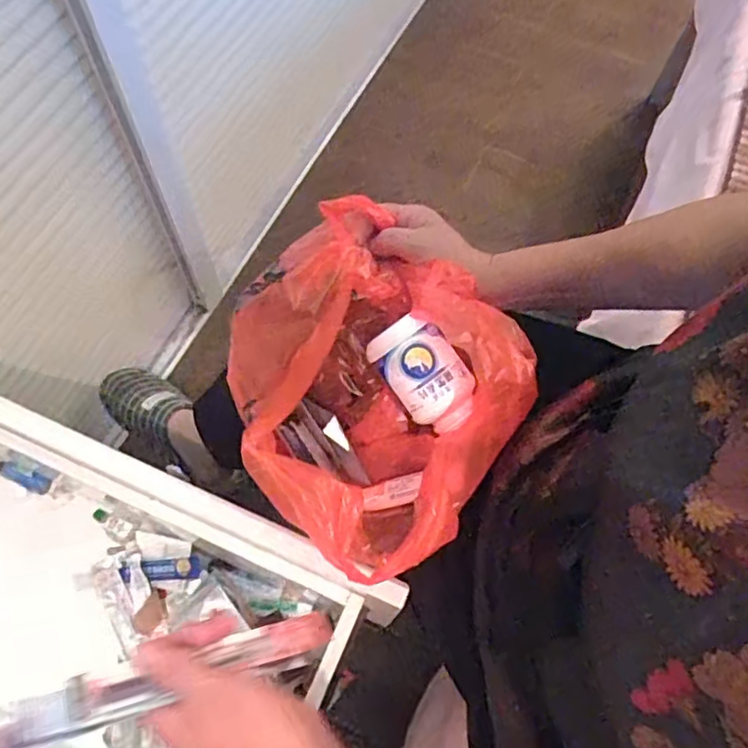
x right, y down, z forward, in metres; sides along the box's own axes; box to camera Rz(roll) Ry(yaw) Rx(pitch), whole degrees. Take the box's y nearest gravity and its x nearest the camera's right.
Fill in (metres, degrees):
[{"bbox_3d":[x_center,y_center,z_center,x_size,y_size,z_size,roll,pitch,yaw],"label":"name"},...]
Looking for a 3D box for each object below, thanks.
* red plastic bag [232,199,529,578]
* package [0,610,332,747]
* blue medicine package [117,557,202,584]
[{"bbox_3d":[-0.013,0.003,0.486,0.215,0.134,0.259,-40,73,-18],"label":"red plastic bag"},{"bbox_3d":[-0.124,0.194,0.397,0.224,0.013,0.031,-1,61,-38],"label":"package"},{"bbox_3d":[-0.220,0.200,0.632,0.086,0.012,0.021,-8,65,9],"label":"blue medicine package"}]

